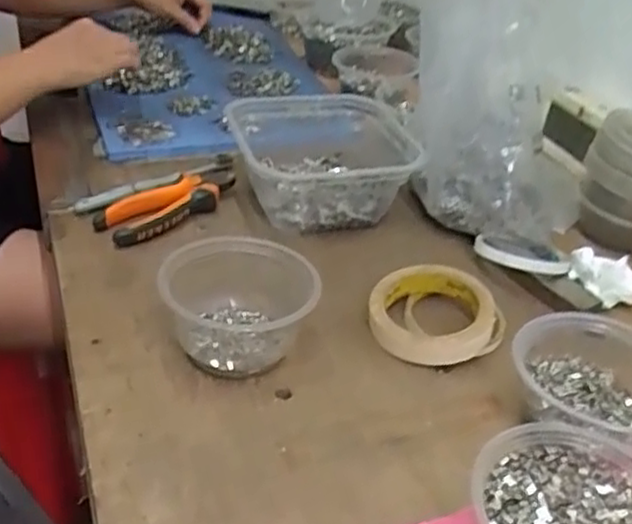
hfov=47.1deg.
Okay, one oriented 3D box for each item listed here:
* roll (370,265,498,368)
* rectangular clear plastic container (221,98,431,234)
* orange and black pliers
[{"bbox_3d":[0.092,0.042,0.587,0.093,0.039,0.094,4,33,-2],"label":"roll"},{"bbox_3d":[0.010,-0.104,0.740,0.185,0.074,0.171,-3,36,-14],"label":"rectangular clear plastic container"},{"bbox_3d":[-0.136,-0.054,0.697,0.144,0.032,0.060,-22,44,-34],"label":"orange and black pliers"}]

